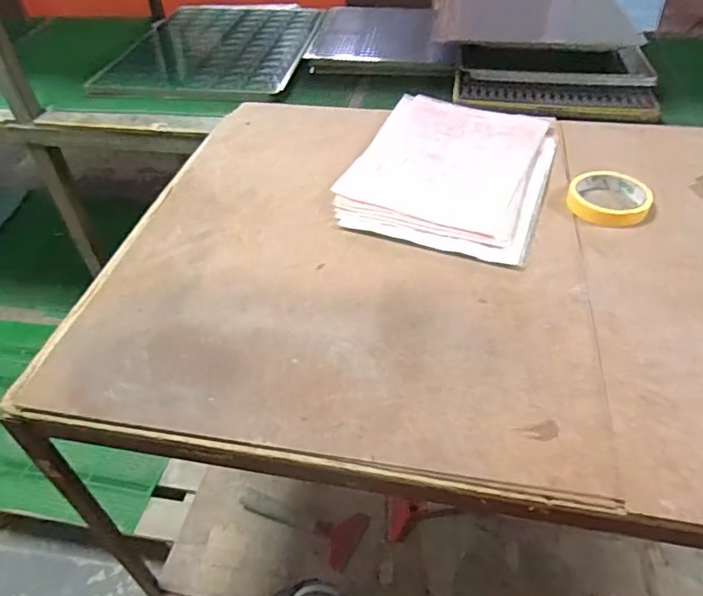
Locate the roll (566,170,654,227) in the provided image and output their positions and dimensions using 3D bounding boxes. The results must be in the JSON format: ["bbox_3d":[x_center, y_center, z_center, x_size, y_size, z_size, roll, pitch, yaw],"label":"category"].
[{"bbox_3d":[0.320,-0.127,0.658,0.093,0.022,0.089,-2,44,2],"label":"roll"}]

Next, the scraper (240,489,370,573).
[{"bbox_3d":[-0.086,0.372,0.908,0.214,0.016,0.093,18,48,20],"label":"scraper"}]

